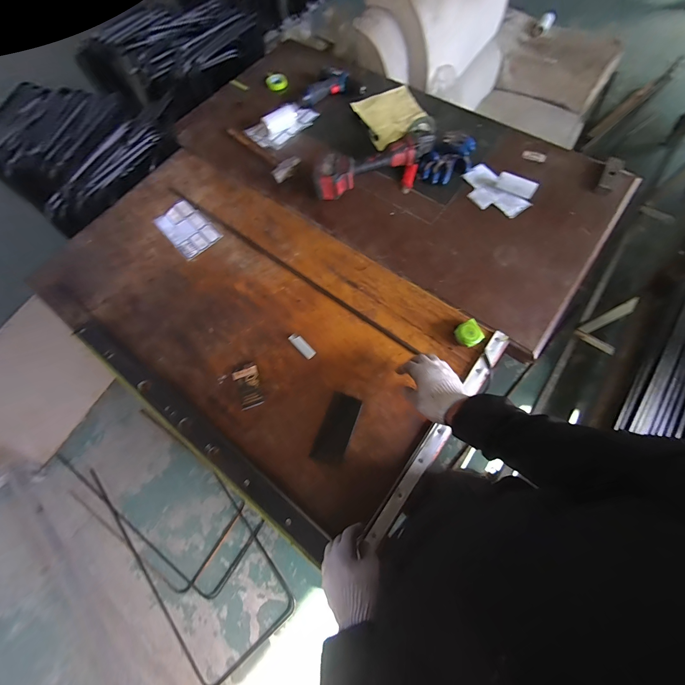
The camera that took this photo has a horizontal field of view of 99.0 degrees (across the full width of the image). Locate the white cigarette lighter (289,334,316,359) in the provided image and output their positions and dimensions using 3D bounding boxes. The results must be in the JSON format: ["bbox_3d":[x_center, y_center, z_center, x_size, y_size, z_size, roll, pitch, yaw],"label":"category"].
[{"bbox_3d":[-0.101,0.006,0.728,0.027,0.015,0.082,-42,73,-11],"label":"white cigarette lighter"}]

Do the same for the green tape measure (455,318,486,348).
[{"bbox_3d":[0.300,-0.019,0.694,0.060,0.032,0.059,-31,72,-7],"label":"green tape measure"}]

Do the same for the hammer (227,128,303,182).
[{"bbox_3d":[-0.258,-0.625,0.931,0.094,0.025,0.303,-41,73,-10],"label":"hammer"}]

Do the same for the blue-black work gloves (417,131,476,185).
[{"bbox_3d":[0.320,-0.550,0.878,0.127,0.042,0.201,35,75,14],"label":"blue-black work gloves"}]

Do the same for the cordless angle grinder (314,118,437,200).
[{"bbox_3d":[0.106,-0.510,0.854,0.389,0.093,0.151,-22,70,-5],"label":"cordless angle grinder"}]

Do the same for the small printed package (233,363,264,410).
[{"bbox_3d":[-0.219,0.100,0.688,0.056,0.013,0.106,-23,71,-5],"label":"small printed package"}]

